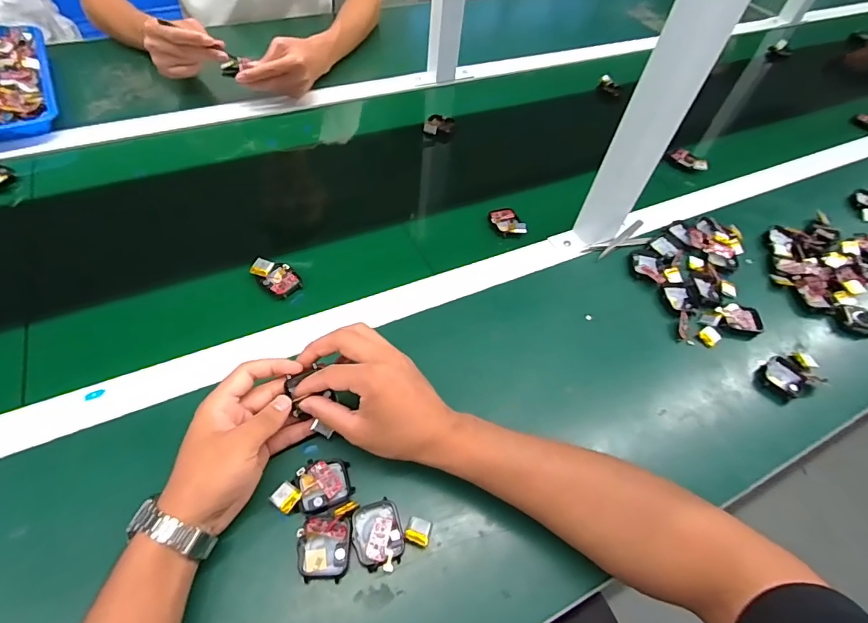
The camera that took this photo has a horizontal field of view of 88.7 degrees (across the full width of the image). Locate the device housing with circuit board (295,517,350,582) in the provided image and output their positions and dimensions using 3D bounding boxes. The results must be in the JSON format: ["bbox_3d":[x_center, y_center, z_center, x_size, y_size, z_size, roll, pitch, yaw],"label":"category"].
[{"bbox_3d":[-0.085,0.182,0.342,0.037,0.016,0.043,0,55,-6],"label":"device housing with circuit board"}]

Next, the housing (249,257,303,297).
[{"bbox_3d":[-0.179,-0.039,0.505,0.054,0.024,0.036,31,57,15],"label":"housing"}]

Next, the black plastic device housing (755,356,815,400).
[{"bbox_3d":[0.377,0.075,0.478,0.050,0.014,0.047,-23,60,-20],"label":"black plastic device housing"}]

